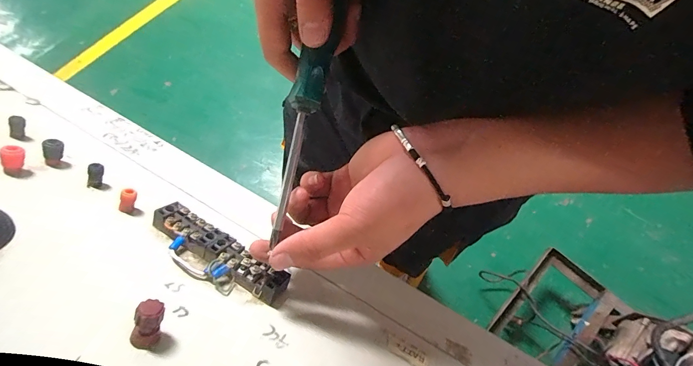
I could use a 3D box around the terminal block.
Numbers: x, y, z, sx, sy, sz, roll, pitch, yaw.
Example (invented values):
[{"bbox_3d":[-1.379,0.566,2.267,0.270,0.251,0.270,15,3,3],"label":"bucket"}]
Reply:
[{"bbox_3d":[-0.097,0.052,0.266,0.121,0.014,0.025,29,67,15],"label":"terminal block"}]

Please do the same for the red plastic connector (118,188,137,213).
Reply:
[{"bbox_3d":[-0.177,0.015,0.279,0.009,0.008,0.022,24,106,11],"label":"red plastic connector"}]

